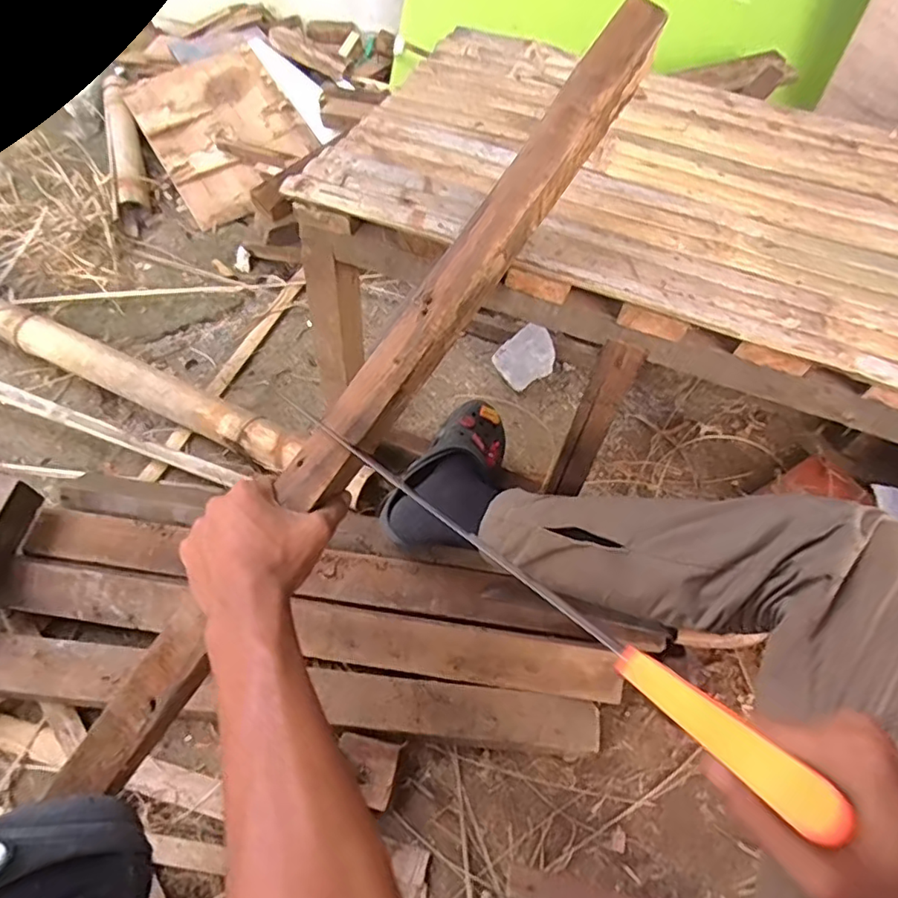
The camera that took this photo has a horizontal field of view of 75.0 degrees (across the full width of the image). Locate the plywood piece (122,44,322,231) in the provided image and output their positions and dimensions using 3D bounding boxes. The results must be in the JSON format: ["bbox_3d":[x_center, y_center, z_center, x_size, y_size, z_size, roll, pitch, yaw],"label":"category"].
[{"bbox_3d":[-0.515,-0.739,1.347,0.326,0.018,0.508,-30,70,-13],"label":"plywood piece"}]

